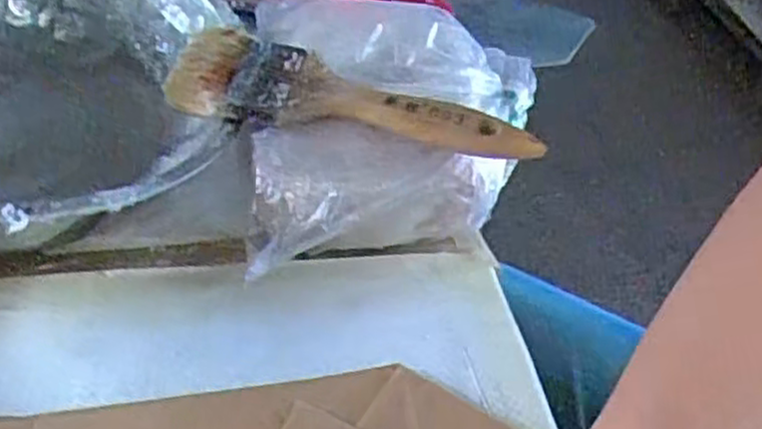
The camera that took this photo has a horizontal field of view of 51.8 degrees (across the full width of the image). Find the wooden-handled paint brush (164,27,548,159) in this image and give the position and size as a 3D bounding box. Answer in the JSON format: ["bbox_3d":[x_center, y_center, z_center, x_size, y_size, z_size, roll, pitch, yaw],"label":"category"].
[{"bbox_3d":[-0.016,-0.050,0.369,0.178,0.012,0.046,17,68,8],"label":"wooden-handled paint brush"}]

